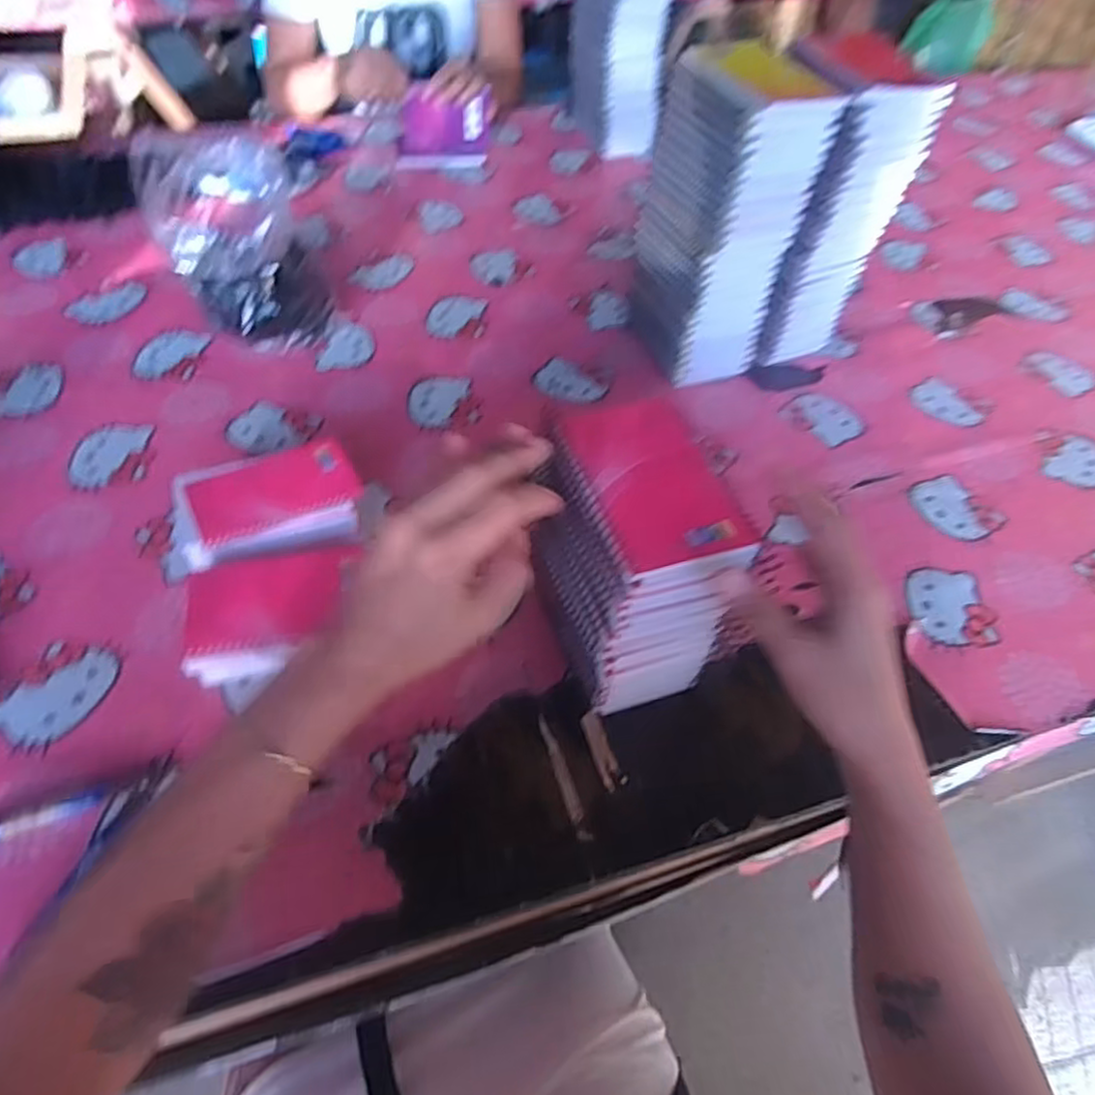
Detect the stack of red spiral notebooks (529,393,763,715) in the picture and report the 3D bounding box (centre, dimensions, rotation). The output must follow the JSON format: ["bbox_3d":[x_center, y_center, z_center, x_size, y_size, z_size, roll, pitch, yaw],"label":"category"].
[{"bbox_3d":[0.059,0.012,0.490,0.093,0.174,0.129,-13,53,-13],"label":"stack of red spiral notebooks"}]

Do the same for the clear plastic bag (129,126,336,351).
[{"bbox_3d":[-0.313,-0.302,0.719,0.147,0.182,0.140,-24,56,-21],"label":"clear plastic bag"}]

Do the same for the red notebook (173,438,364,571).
[{"bbox_3d":[-0.225,-0.039,0.567,0.139,0.012,0.105,-15,55,-15],"label":"red notebook"}]

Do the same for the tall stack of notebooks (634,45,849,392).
[{"bbox_3d":[0.172,-0.318,0.708,0.103,0.284,0.136,-18,54,-17],"label":"tall stack of notebooks"}]

